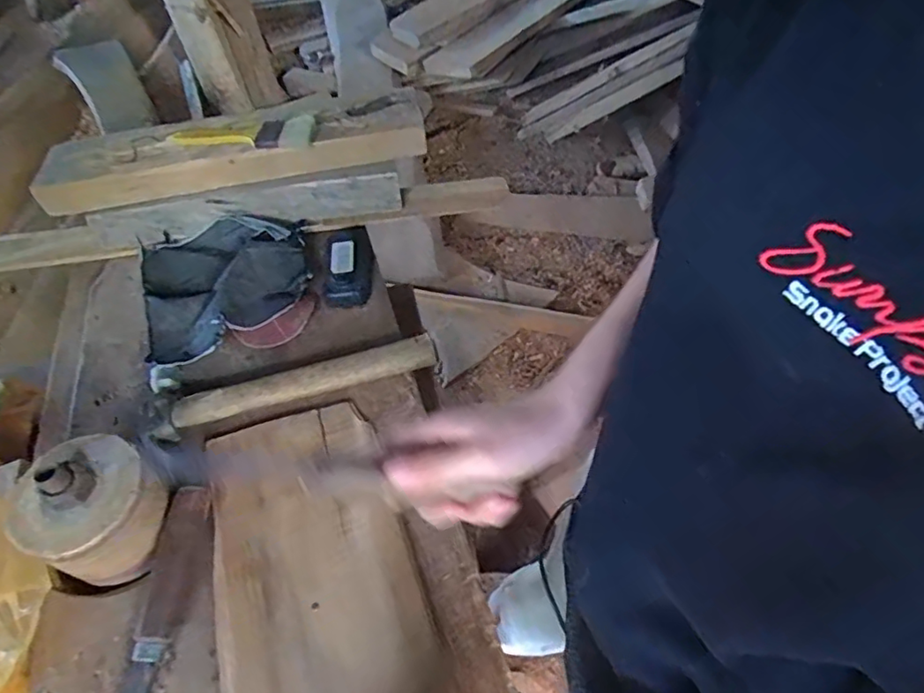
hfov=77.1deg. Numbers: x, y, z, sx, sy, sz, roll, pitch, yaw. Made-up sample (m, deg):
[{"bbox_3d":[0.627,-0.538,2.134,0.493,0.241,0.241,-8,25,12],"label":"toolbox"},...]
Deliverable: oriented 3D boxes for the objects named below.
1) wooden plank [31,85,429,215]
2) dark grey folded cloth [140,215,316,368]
[{"bbox_3d":[-0.282,-0.254,0.738,0.470,0.046,0.107,-12,51,-4],"label":"wooden plank"},{"bbox_3d":[-0.272,-0.071,0.668,0.185,0.036,0.211,-18,51,-9],"label":"dark grey folded cloth"}]

